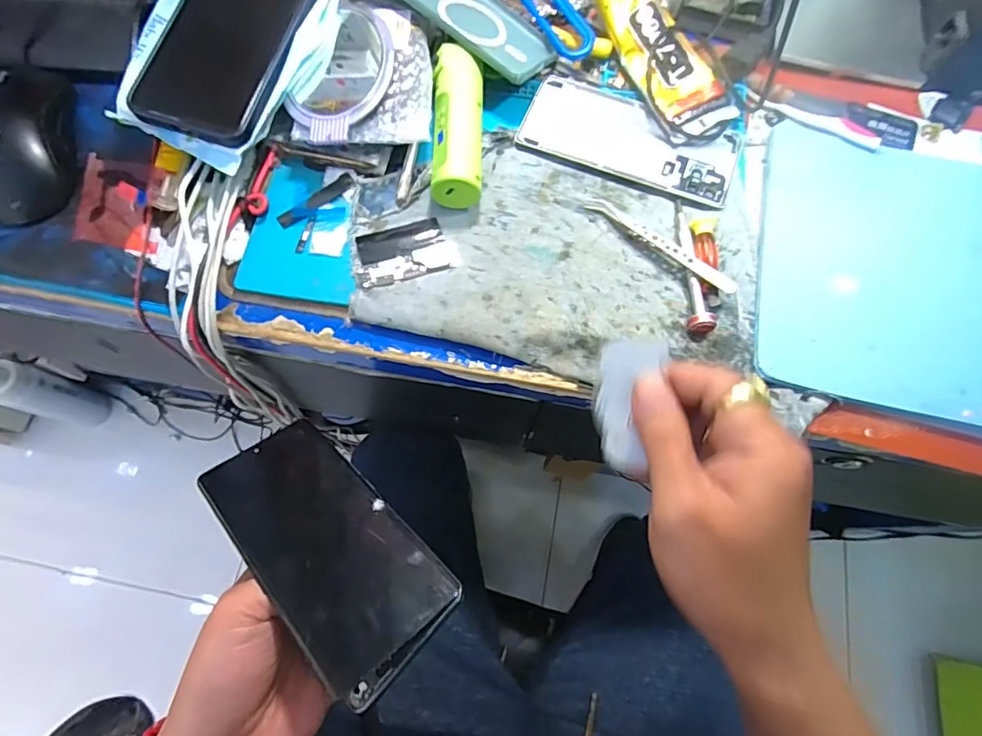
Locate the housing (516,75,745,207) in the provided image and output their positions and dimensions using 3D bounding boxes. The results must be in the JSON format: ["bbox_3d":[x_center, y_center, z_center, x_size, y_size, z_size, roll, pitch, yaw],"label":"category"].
[{"bbox_3d":[0.106,-0.175,0.389,0.159,0.013,0.074,22,71,6],"label":"housing"}]

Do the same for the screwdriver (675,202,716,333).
[{"bbox_3d":[0.135,-0.073,0.347,0.015,0.018,0.102,-1,71,-2],"label":"screwdriver"}]

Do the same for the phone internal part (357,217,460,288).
[{"bbox_3d":[-0.059,-0.082,0.355,0.066,0.004,0.042,-18,72,-8],"label":"phone internal part"}]

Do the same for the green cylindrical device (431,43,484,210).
[{"bbox_3d":[-0.023,-0.173,0.367,0.034,0.030,0.118,0,71,-2],"label":"green cylindrical device"}]

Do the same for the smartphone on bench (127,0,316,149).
[{"bbox_3d":[-0.178,-0.231,0.353,0.085,0.009,0.165,16,71,4],"label":"smartphone on bench"}]

